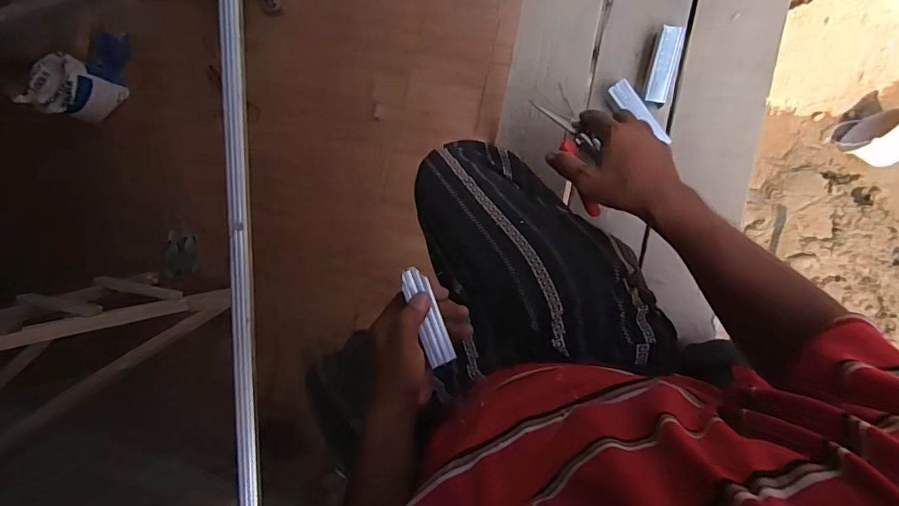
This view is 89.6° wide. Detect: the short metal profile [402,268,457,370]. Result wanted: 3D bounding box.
[{"bbox_3d":[-0.022,0.067,0.467,0.025,0.012,0.105,-20,93,8],"label":"short metal profile"}]

